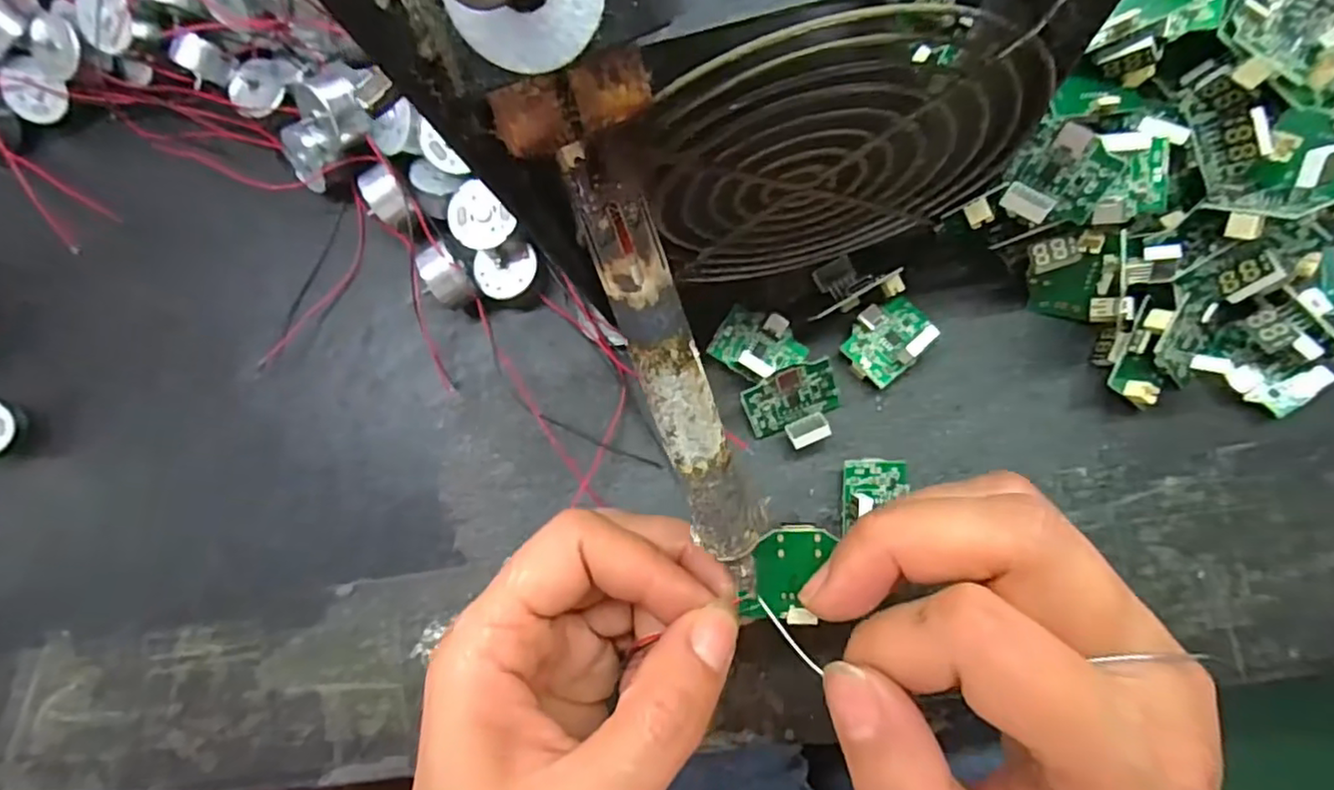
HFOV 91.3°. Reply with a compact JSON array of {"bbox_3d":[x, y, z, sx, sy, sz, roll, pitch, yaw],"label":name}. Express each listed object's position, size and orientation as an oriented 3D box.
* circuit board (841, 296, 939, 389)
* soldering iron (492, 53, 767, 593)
[{"bbox_3d":[0.074,-0.018,0.221,0.031,0.008,0.023,-45,80,0],"label":"circuit board"},{"bbox_3d":[0.001,-0.005,0.118,0.021,0.013,0.101,-18,117,4],"label":"soldering iron"}]

